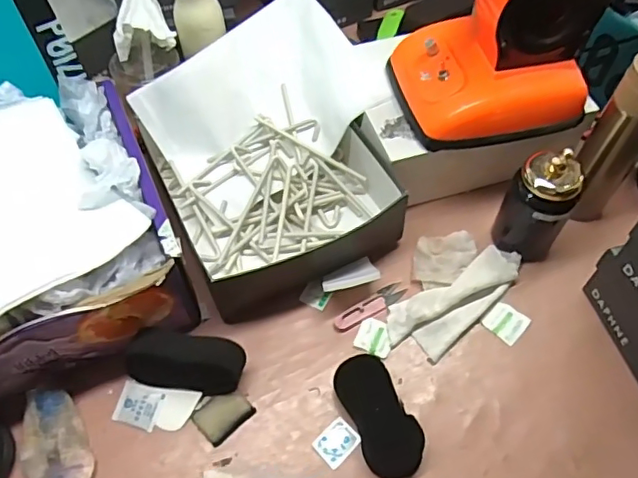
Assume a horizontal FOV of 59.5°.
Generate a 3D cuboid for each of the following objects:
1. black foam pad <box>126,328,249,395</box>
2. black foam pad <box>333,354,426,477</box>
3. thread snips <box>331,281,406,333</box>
[{"bbox_3d":[-0.146,0.138,0.626,0.126,0.044,0.052,6,57,4],"label":"black foam pad"},{"bbox_3d":[0.064,0.190,0.604,0.059,0.035,0.127,-21,59,-13],"label":"black foam pad"},{"bbox_3d":[0.063,0.084,0.689,0.099,0.006,0.025,-30,61,-18],"label":"thread snips"}]

